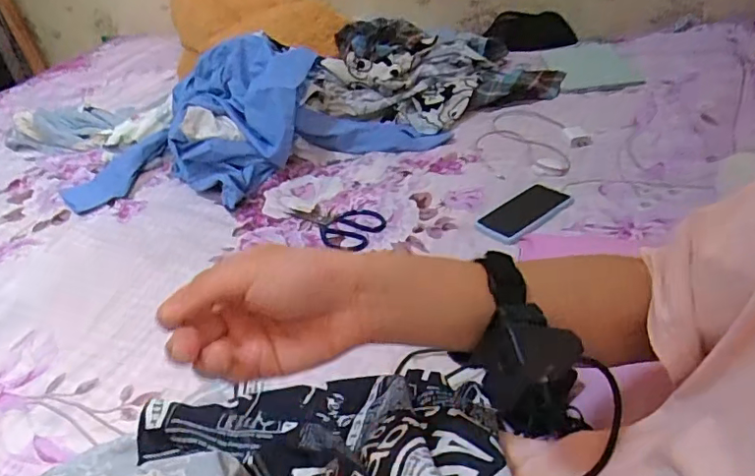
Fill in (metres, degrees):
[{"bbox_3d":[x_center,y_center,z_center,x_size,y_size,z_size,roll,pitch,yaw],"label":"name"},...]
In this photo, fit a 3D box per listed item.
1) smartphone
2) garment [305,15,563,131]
[{"bbox_3d":[0.243,-0.044,0.904,0.185,0.006,0.091,-29,41,-27],"label":"smartphone"},{"bbox_3d":[0.122,-0.400,1.285,0.601,0.157,0.356,-12,36,-7],"label":"garment"}]

